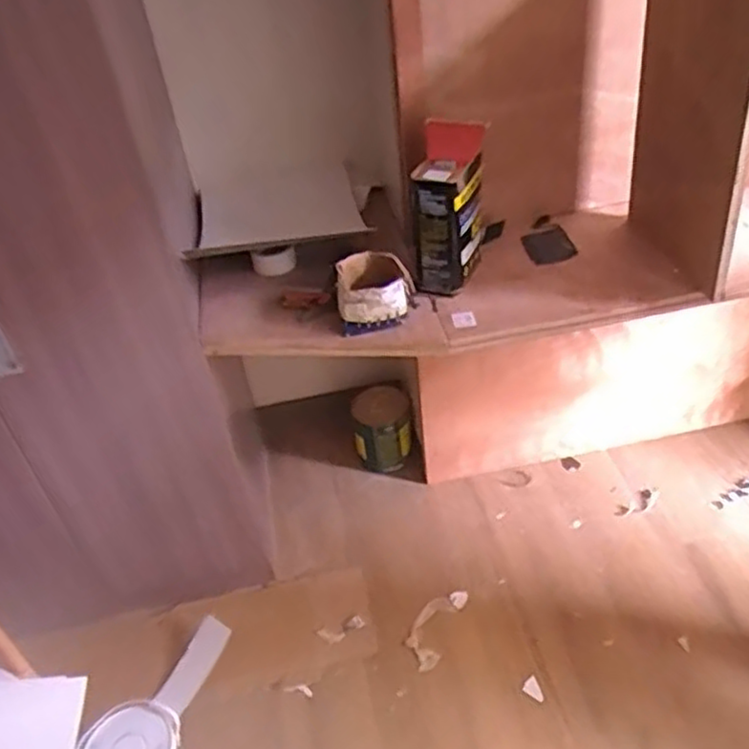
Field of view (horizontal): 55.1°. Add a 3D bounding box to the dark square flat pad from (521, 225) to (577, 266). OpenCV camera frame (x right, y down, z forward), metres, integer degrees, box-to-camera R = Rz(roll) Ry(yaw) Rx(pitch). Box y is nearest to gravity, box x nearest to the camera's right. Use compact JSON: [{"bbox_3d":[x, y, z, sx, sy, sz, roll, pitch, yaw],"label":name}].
[{"bbox_3d":[0.371,-0.274,1.533,0.103,0.011,0.126,-10,39,-4],"label":"dark square flat pad"}]

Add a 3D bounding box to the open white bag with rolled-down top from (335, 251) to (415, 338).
[{"bbox_3d":[0.003,-0.158,1.352,0.138,0.092,0.141,-4,39,3],"label":"open white bag with rolled-down top"}]

